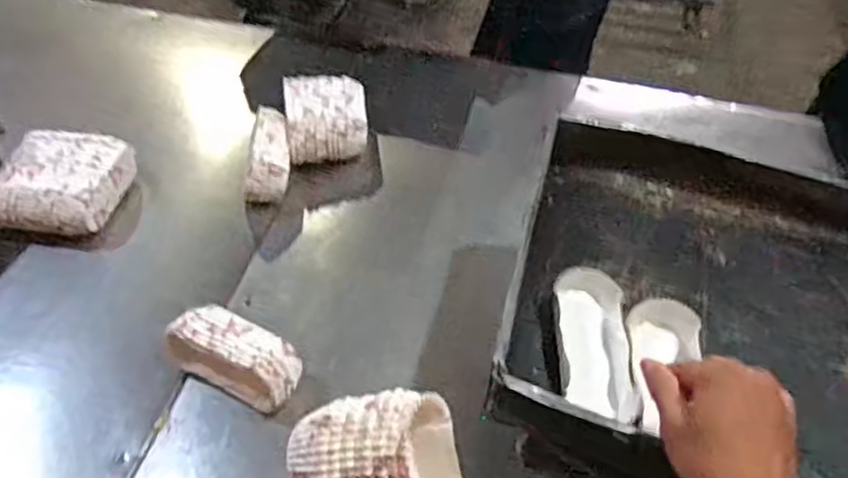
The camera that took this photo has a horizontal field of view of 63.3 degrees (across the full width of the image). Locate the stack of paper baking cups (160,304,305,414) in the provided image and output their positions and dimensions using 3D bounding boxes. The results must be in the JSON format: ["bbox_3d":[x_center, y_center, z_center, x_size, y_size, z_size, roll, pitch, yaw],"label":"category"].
[{"bbox_3d":[-0.199,0.128,0.738,0.157,0.060,0.074,22,51,22],"label":"stack of paper baking cups"}]

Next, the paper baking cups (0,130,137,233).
[{"bbox_3d":[-0.480,-0.070,0.912,0.154,0.078,0.160,9,48,11],"label":"paper baking cups"}]

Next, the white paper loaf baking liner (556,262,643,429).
[{"bbox_3d":[0.153,0.093,0.615,0.058,0.026,0.137,-6,69,-3],"label":"white paper loaf baking liner"}]

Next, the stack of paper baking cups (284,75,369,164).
[{"bbox_3d":[-0.142,-0.172,1.018,0.116,0.066,0.152,-8,47,-5],"label":"stack of paper baking cups"}]

